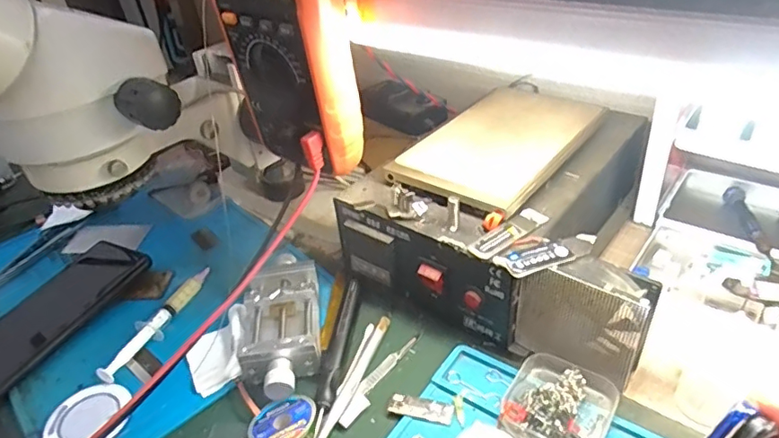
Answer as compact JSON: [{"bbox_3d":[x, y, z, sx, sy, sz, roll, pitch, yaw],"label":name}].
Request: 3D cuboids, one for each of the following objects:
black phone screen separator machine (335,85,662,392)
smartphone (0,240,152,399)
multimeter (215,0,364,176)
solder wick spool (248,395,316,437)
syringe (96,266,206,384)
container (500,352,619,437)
[{"bbox_3d":[0.113,-0.009,0.458,0.240,0.102,0.223,19,44,31],"label":"black phone screen separator machine"},{"bbox_3d":[-0.296,0.082,0.477,0.082,0.014,0.173,14,41,26],"label":"smartphone"},{"bbox_3d":[-0.065,-0.117,0.336,0.086,0.169,0.047,22,44,34],"label":"multimeter"},{"bbox_3d":[-0.071,0.139,0.363,0.044,0.014,0.036,-27,41,-25],"label":"solder wick spool"},{"bbox_3d":[-0.193,0.084,0.456,0.013,0.016,0.129,9,39,20],"label":"syringe"},{"bbox_3d":[0.109,0.120,0.350,0.062,0.021,0.064,17,43,29],"label":"container"}]

